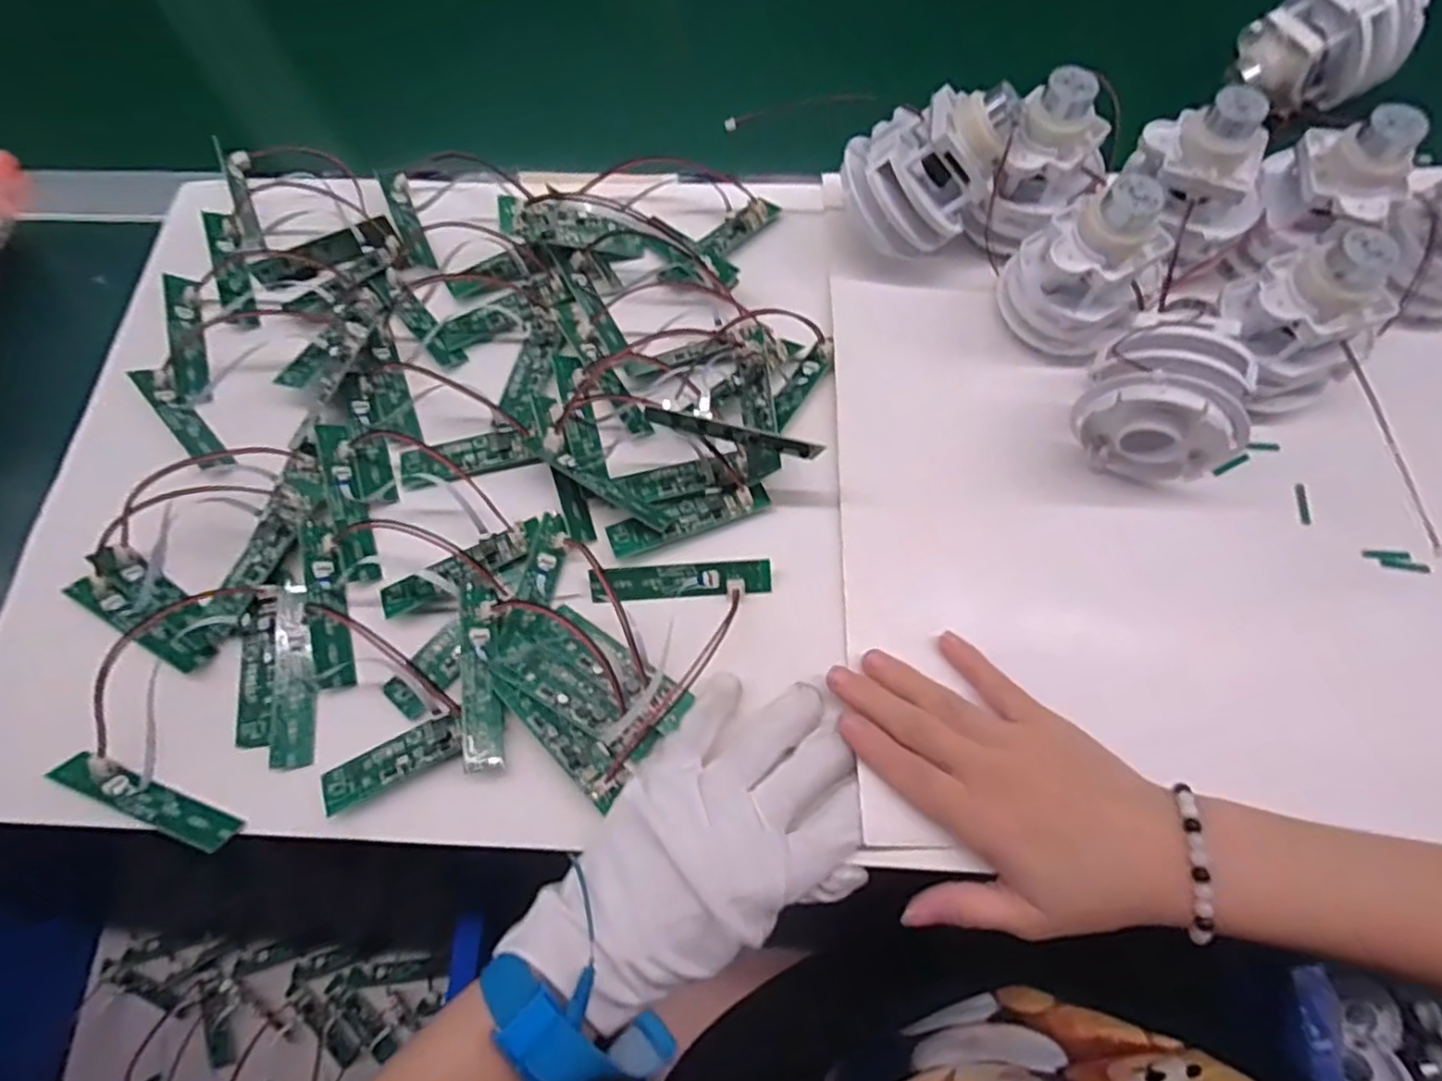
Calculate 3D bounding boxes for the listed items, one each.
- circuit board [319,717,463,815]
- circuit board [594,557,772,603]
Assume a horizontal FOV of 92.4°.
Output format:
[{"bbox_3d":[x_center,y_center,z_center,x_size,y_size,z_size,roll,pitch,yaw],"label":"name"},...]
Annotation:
[{"bbox_3d":[-0.148,0.099,0.312,0.064,0.006,0.021,-24,68,-12],"label":"circuit board"},{"bbox_3d":[-0.020,0.019,0.335,0.087,0.006,0.015,-2,65,-2],"label":"circuit board"}]

